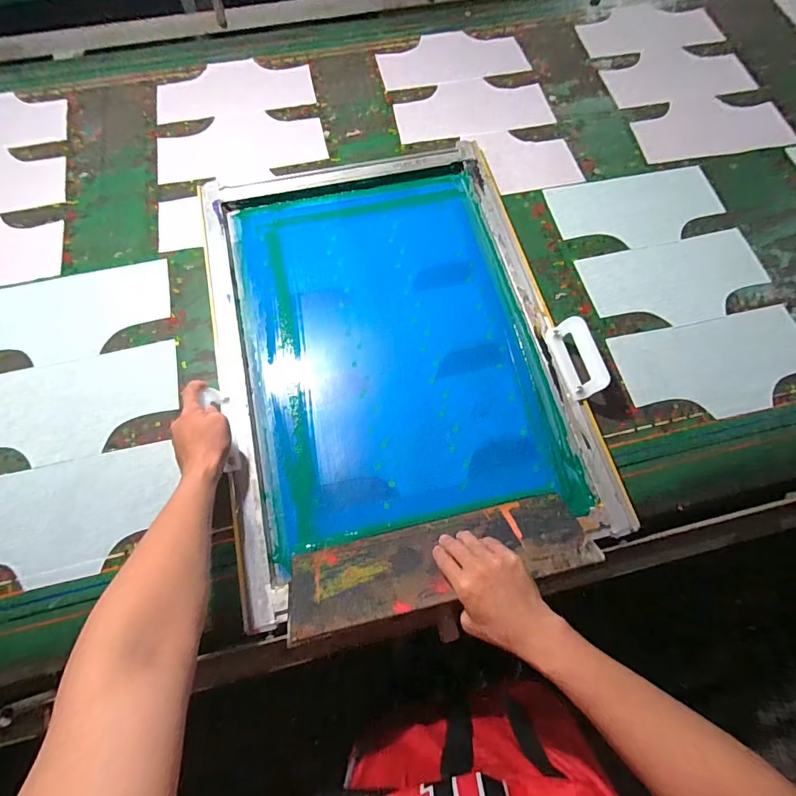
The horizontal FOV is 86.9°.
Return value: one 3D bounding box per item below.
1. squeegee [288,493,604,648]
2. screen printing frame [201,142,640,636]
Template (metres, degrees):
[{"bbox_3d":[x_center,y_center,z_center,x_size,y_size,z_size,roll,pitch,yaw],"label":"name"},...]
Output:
[{"bbox_3d":[0.049,0.200,0.534,0.367,0.010,0.124,-13,33,-5],"label":"squeegee"},{"bbox_3d":[-0.011,-0.101,0.687,0.539,0.038,0.762,-13,68,-5],"label":"screen printing frame"}]

